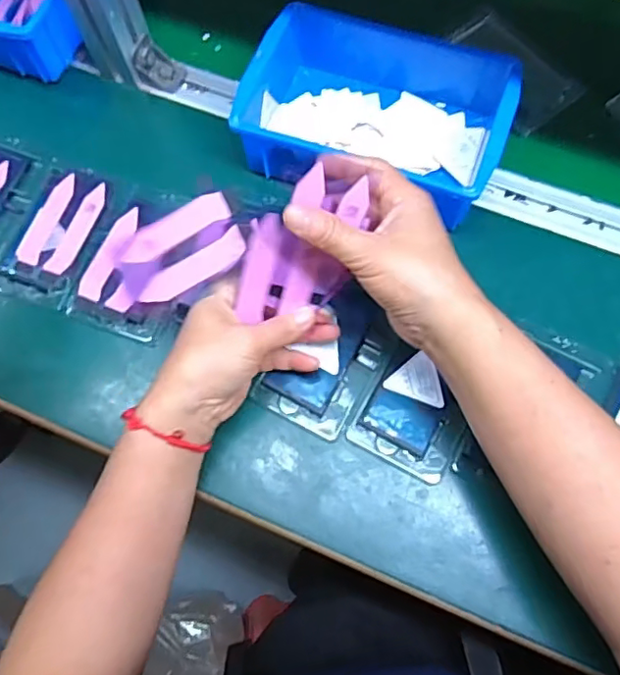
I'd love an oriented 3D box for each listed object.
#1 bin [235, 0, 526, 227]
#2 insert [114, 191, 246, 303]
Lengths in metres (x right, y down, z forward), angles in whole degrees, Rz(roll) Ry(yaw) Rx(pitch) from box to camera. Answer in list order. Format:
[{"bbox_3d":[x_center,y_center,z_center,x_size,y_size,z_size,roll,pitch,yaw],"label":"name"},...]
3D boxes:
[{"bbox_3d":[0.057,-0.191,0.478,0.204,0.061,0.160,20,74,8],"label":"bin"},{"bbox_3d":[-0.088,-0.058,0.395,0.090,0.015,0.052,-27,86,18],"label":"insert"}]

